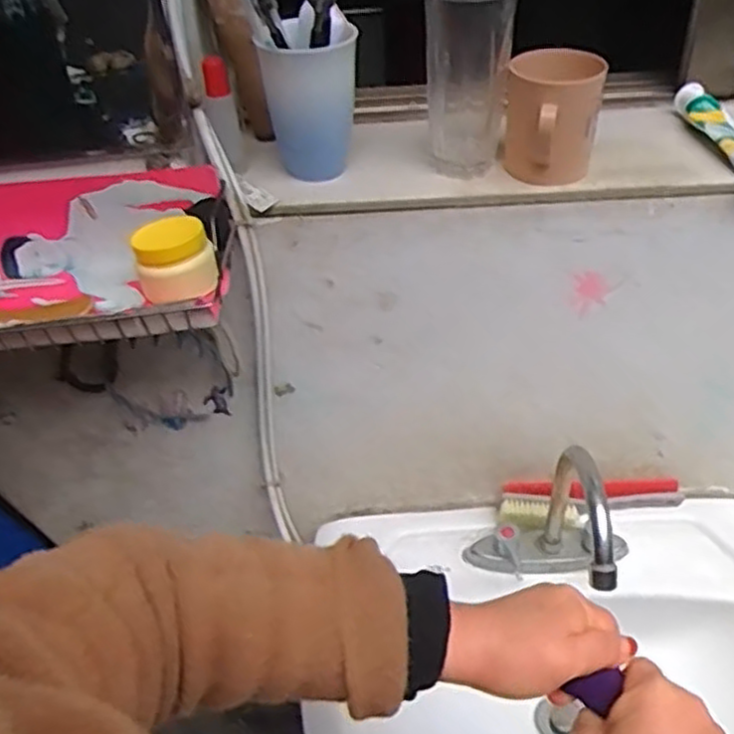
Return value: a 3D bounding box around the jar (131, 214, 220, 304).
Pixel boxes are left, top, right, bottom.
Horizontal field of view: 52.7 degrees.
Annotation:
[{"bbox_3d":[-0.161,-0.086,0.621,0.060,0.064,0.060,-2,37,2],"label":"jar"}]

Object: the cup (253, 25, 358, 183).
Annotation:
[{"bbox_3d":[-0.049,-0.235,0.673,0.082,0.130,0.094,-5,37,-2],"label":"cup"}]

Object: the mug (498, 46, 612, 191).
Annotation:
[{"bbox_3d":[0.161,-0.214,0.651,0.080,0.102,0.084,8,39,14],"label":"mug"}]

